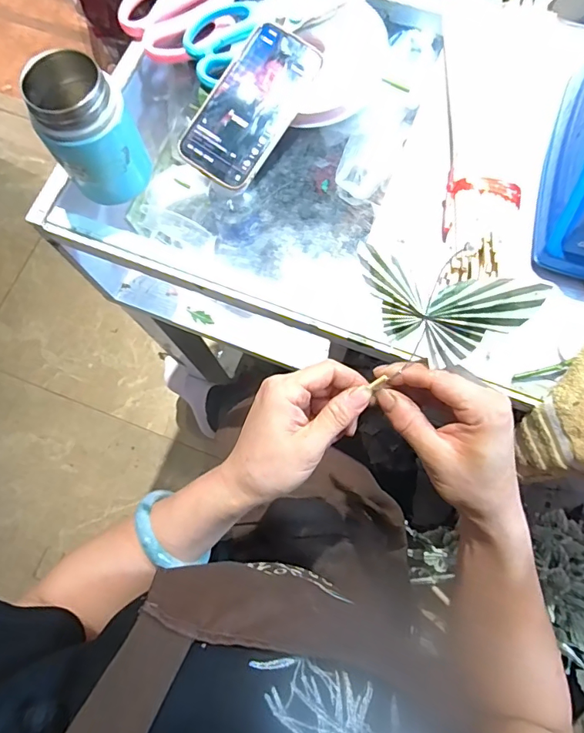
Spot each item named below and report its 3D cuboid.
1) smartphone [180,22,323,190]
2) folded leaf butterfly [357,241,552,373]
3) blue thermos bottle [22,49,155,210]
[{"bbox_3d":[-0.038,-0.236,0.417,0.072,0.009,0.147,33,89,0],"label":"smartphone"},{"bbox_3d":[0.086,-0.033,0.274,0.101,0.060,0.015,21,35,23],"label":"folded leaf butterfly"},{"bbox_3d":[-0.164,-0.193,0.380,0.067,0.106,0.059,-18,76,-4],"label":"blue thermos bottle"}]

